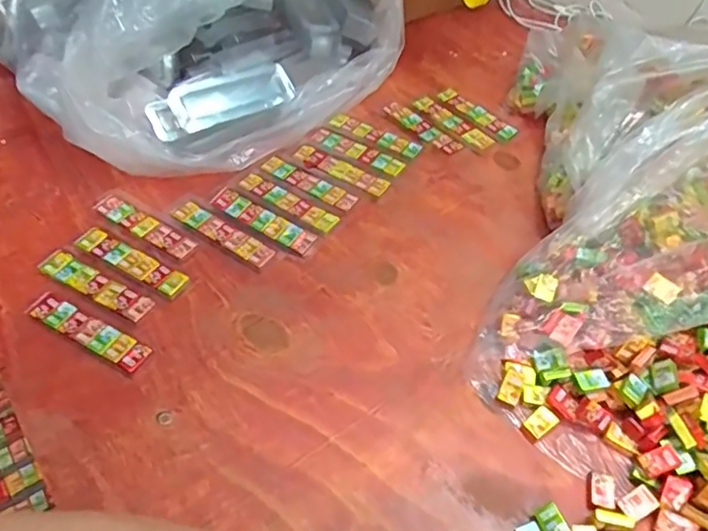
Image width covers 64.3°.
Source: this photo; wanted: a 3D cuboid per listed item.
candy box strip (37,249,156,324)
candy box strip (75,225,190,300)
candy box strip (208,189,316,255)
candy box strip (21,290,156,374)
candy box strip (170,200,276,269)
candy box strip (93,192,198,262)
[{"bbox_3d":[-0.232,0.017,0.508,0.112,0.011,0.025,23,53,17],"label":"candy box strip"},{"bbox_3d":[-0.209,-0.006,0.529,0.117,0.011,0.027,23,53,17],"label":"candy box strip"},{"bbox_3d":[-0.094,-0.047,0.571,0.122,0.008,0.024,28,55,20],"label":"candy box strip"},{"bbox_3d":[-0.227,0.056,0.482,0.118,0.010,0.024,23,53,17],"label":"candy box strip"},{"bbox_3d":[-0.131,-0.034,0.559,0.116,0.008,0.025,27,54,20],"label":"candy box strip"},{"bbox_3d":[-0.210,-0.040,0.561,0.125,0.007,0.028,28,55,20],"label":"candy box strip"}]

